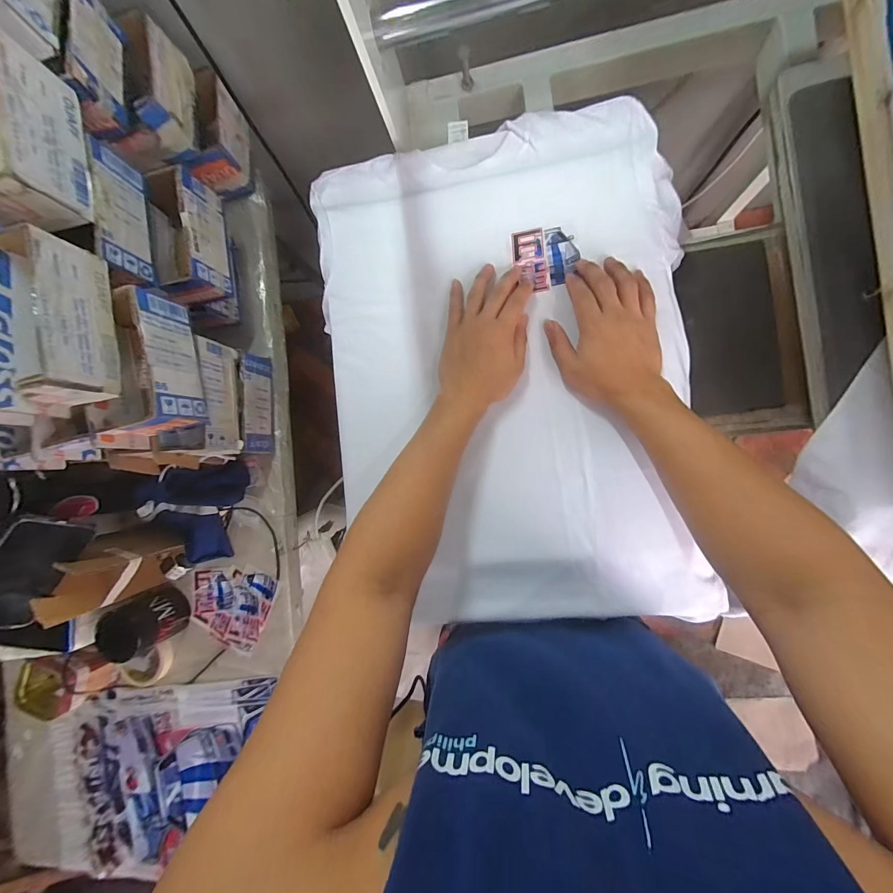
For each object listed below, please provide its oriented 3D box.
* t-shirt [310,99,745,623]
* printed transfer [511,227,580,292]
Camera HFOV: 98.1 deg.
[{"bbox_3d":[0.068,-0.090,0.480,0.427,0.028,0.608,-7,87,9],"label":"t-shirt"},{"bbox_3d":[0.119,-0.226,0.465,0.075,0.004,0.074,-3,88,9],"label":"printed transfer"}]

